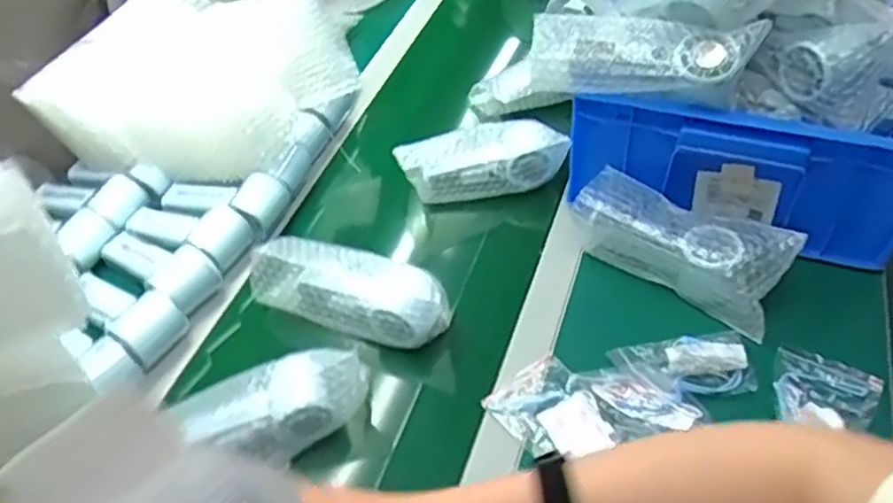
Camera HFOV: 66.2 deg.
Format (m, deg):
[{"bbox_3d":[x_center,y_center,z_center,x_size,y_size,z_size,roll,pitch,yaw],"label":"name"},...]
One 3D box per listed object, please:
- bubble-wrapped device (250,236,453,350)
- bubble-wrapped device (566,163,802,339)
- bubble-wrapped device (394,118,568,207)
[{"bbox_3d":[-0.096,0.039,0.693,0.203,0.063,0.062,14,50,18],"label":"bubble-wrapped device"},{"bbox_3d":[0.239,-0.011,0.703,0.212,0.072,0.086,30,57,29],"label":"bubble-wrapped device"},{"bbox_3d":[0.042,-0.109,0.812,0.189,0.067,0.052,-9,47,-3],"label":"bubble-wrapped device"}]

